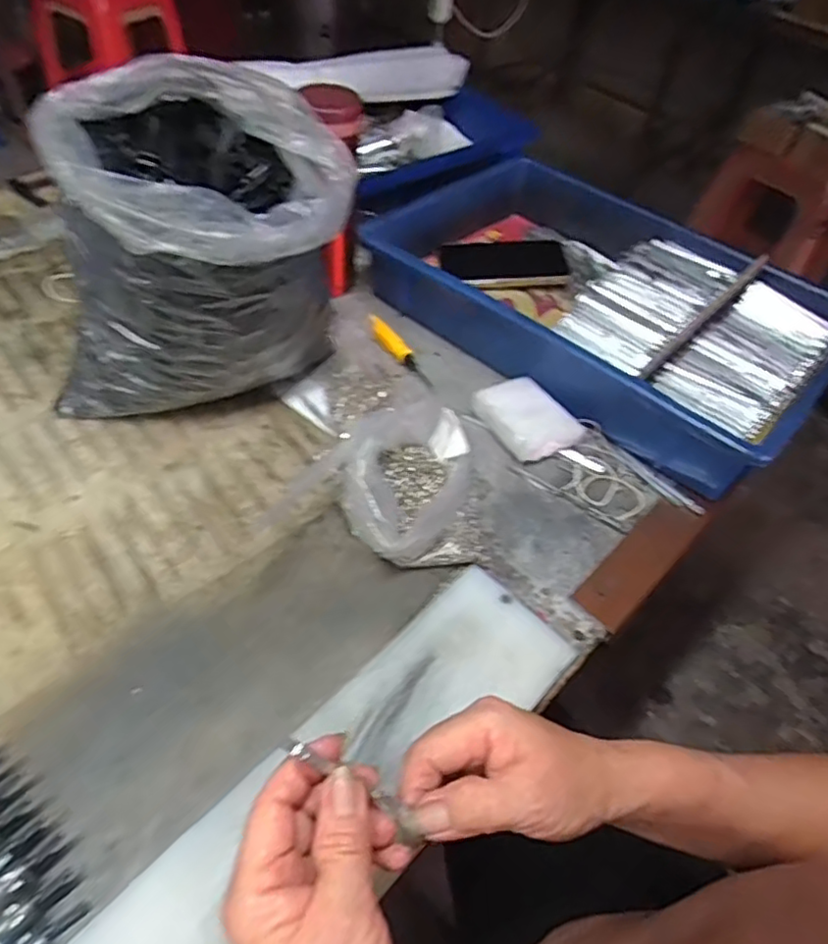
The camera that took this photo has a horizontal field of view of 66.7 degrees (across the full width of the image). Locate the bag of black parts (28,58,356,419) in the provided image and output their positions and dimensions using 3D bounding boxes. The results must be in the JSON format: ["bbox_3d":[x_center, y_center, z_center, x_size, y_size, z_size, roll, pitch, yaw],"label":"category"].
[{"bbox_3d":[-0.156,-0.150,0.486,0.178,0.236,0.182,22,50,10],"label":"bag of black parts"}]

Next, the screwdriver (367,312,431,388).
[{"bbox_3d":[-0.012,-0.118,0.618,0.017,0.014,0.095,-32,75,-30],"label":"screwdriver"}]

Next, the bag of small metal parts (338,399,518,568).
[{"bbox_3d":[0.009,-0.003,0.497,0.126,0.061,0.176,13,49,3],"label":"bag of small metal parts"}]

